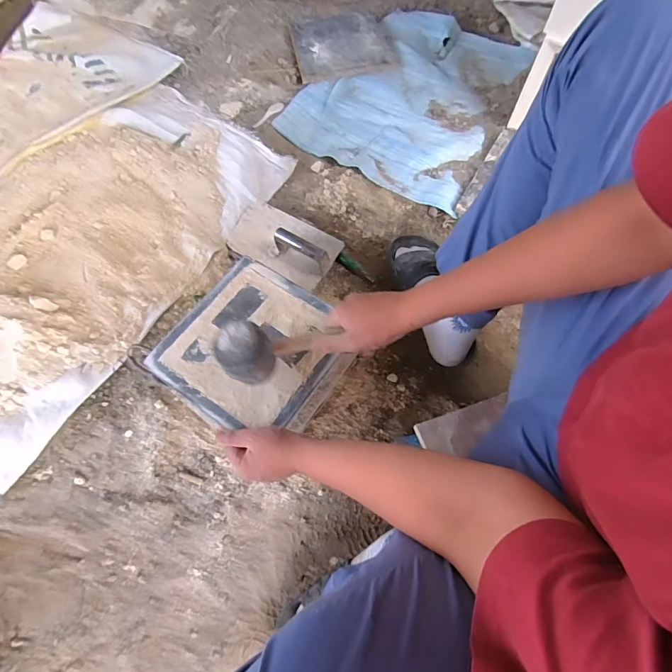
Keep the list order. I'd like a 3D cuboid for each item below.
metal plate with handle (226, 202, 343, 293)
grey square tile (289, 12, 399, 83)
[{"bbox_3d":[-0.105,-0.203,0.825,0.229,0.074,0.133,31,70,10],"label":"metal plate with handle"},{"bbox_3d":[0.017,-0.809,1.118,0.267,0.023,0.275,-11,68,-5],"label":"grey square tile"}]

